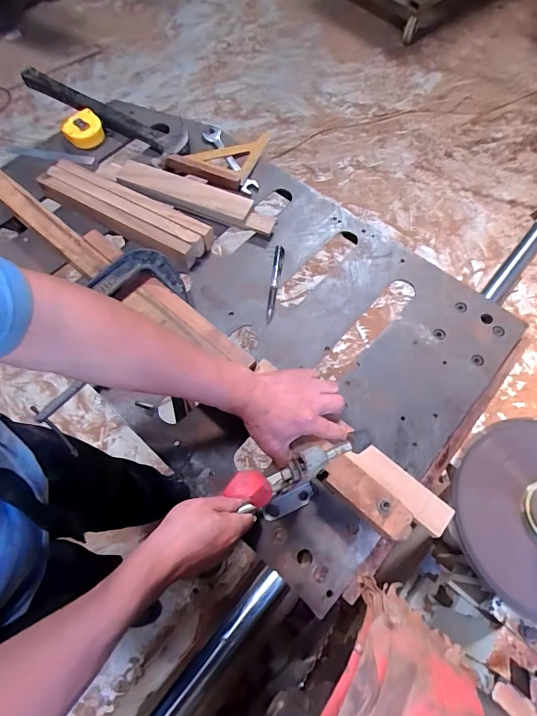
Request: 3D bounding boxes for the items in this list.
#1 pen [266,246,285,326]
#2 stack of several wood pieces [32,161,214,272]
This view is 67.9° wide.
[{"bbox_3d":[0.011,-0.120,0.639,0.015,0.011,0.140,8,65,2],"label":"pen"},{"bbox_3d":[-0.240,-0.248,0.665,0.304,0.040,0.084,30,68,11],"label":"stack of several wood pieces"}]

